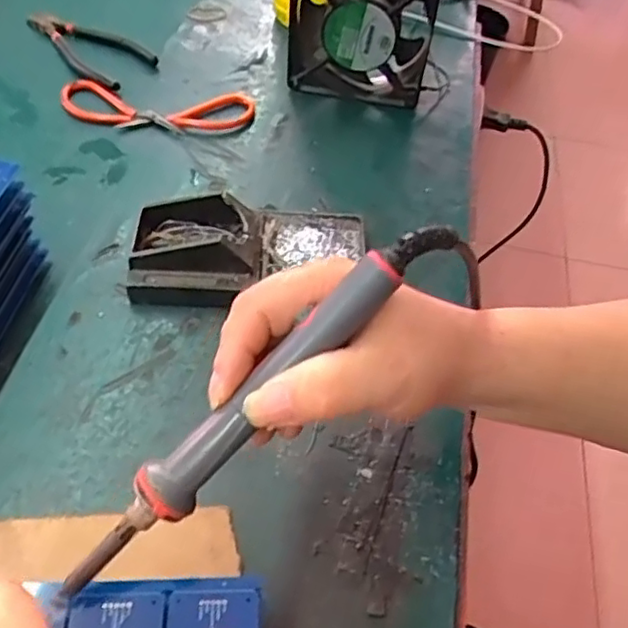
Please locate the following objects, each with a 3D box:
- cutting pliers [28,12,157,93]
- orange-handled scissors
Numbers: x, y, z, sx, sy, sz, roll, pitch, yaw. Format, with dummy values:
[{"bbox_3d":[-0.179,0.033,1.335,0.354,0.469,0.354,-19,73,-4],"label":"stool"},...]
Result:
[{"bbox_3d":[-0.214,-0.258,0.611,0.065,0.011,0.168,-36,63,-29],"label":"cutting pliers"},{"bbox_3d":[-0.136,-0.180,0.560,0.164,0.013,0.056,3,51,-3],"label":"orange-handled scissors"}]

